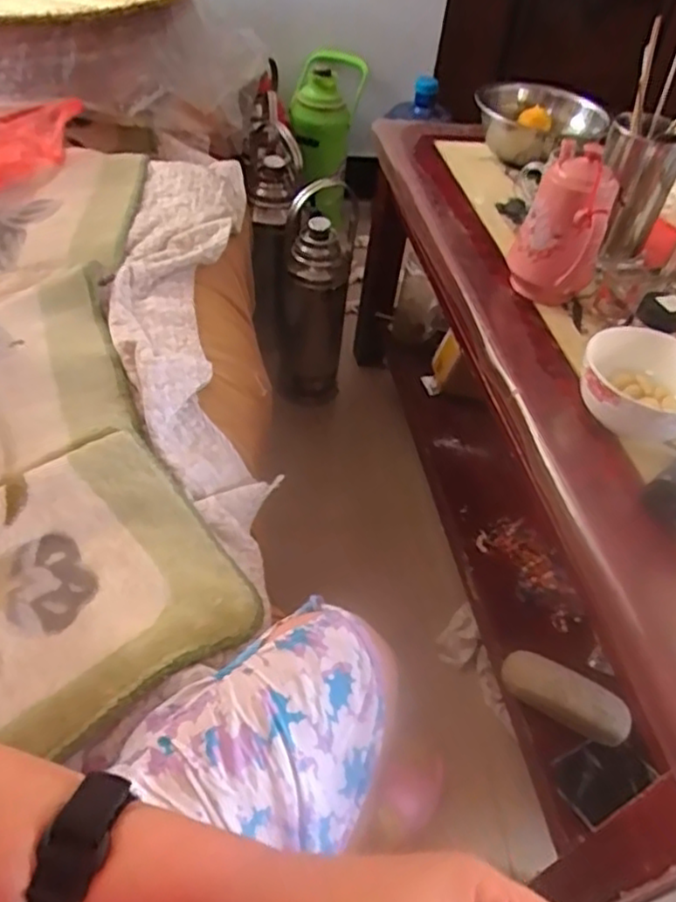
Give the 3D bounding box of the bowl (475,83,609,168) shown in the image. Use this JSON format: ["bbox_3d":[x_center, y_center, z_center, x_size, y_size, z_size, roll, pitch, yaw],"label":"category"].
[{"bbox_3d":[0.337,-0.544,1.143,0.211,0.076,0.211,15,46,7],"label":"bowl"}]

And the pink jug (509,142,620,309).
[{"bbox_3d":[0.268,-0.267,0.812,0.098,0.160,0.148,19,47,11],"label":"pink jug"}]

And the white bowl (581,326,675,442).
[{"bbox_3d":[0.301,-0.064,0.678,0.117,0.055,0.112,4,46,-4],"label":"white bowl"}]

